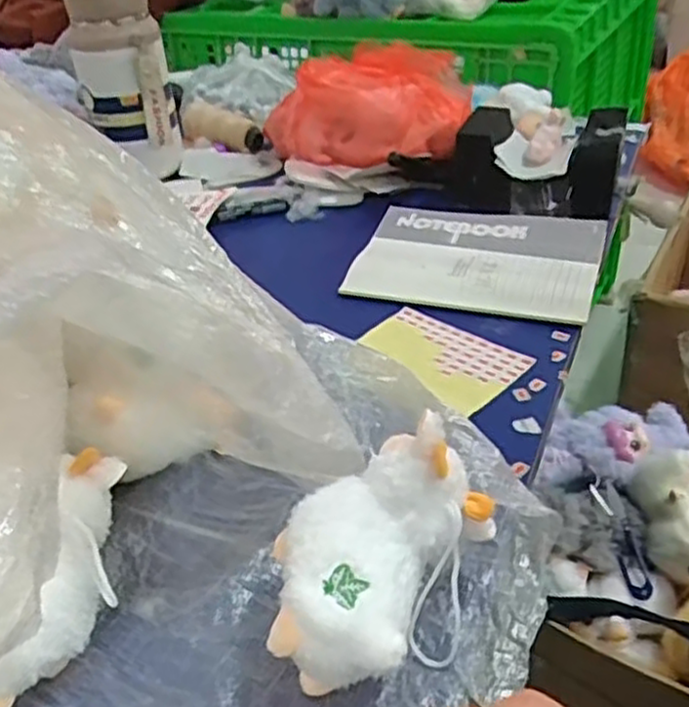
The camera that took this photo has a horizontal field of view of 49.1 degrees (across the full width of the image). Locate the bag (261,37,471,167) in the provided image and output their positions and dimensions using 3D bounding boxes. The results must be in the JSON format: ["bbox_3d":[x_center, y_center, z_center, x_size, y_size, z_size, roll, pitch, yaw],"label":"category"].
[{"bbox_3d":[0.022,-0.267,0.832,0.213,0.116,0.133,-6,34,-2],"label":"bag"}]

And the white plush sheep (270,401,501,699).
[{"bbox_3d":[0.016,0.095,0.350,0.122,0.078,0.078,-31,43,-34],"label":"white plush sheep"}]

